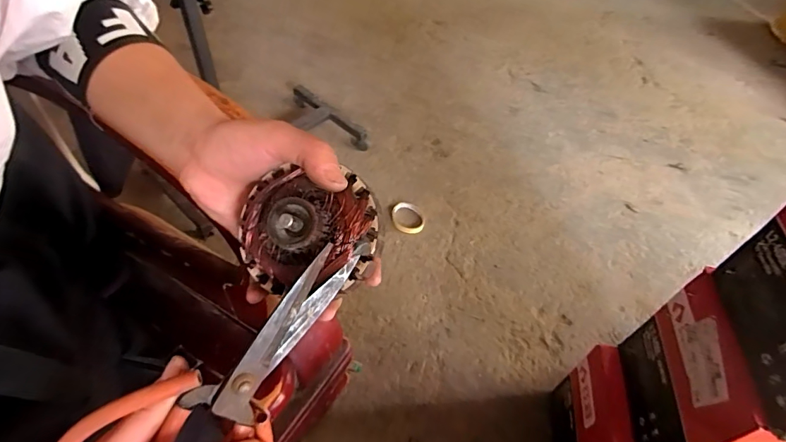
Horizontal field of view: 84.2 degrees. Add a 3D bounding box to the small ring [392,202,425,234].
[{"bbox_3d":[0.037,-0.007,1.053,0.082,0.010,0.097,8,49,3],"label":"small ring"}]

